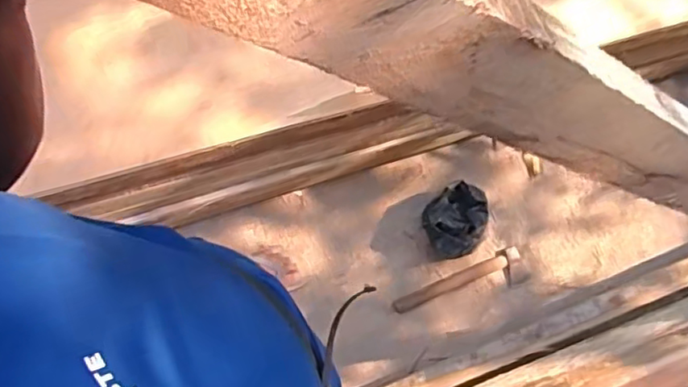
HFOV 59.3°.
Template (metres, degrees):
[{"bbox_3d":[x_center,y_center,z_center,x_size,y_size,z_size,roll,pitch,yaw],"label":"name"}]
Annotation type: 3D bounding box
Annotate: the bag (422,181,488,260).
[{"bbox_3d":[0.280,0.064,1.490,0.194,0.105,0.158,-37,80,-9],"label":"bag"}]

